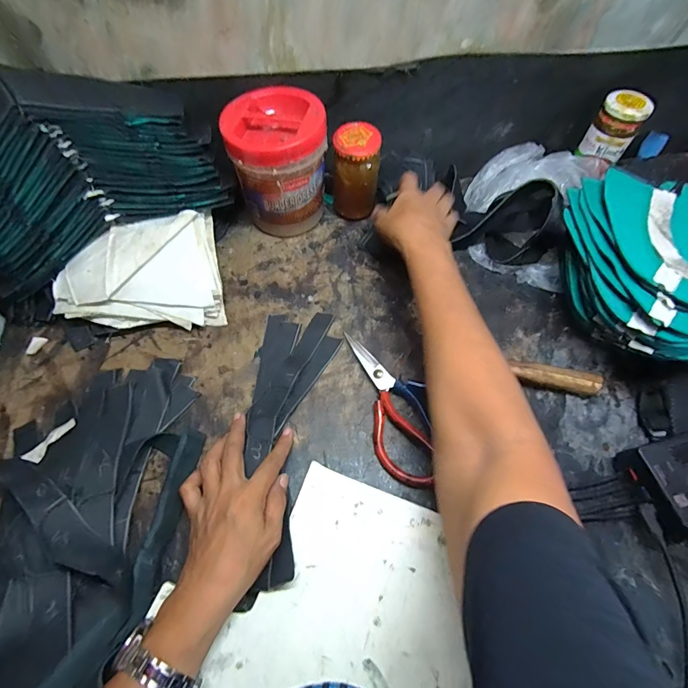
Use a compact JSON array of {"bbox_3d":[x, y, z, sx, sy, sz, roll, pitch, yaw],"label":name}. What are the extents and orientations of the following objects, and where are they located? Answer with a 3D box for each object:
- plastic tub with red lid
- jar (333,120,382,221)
[{"bbox_3d":[-0.082,-0.229,0.484,0.114,0.144,0.117,0,62,-1],"label":"plastic tub with red lid"},{"bbox_3d":[0.015,-0.227,0.501,0.061,0.116,0.053,1,62,0],"label":"jar"}]

